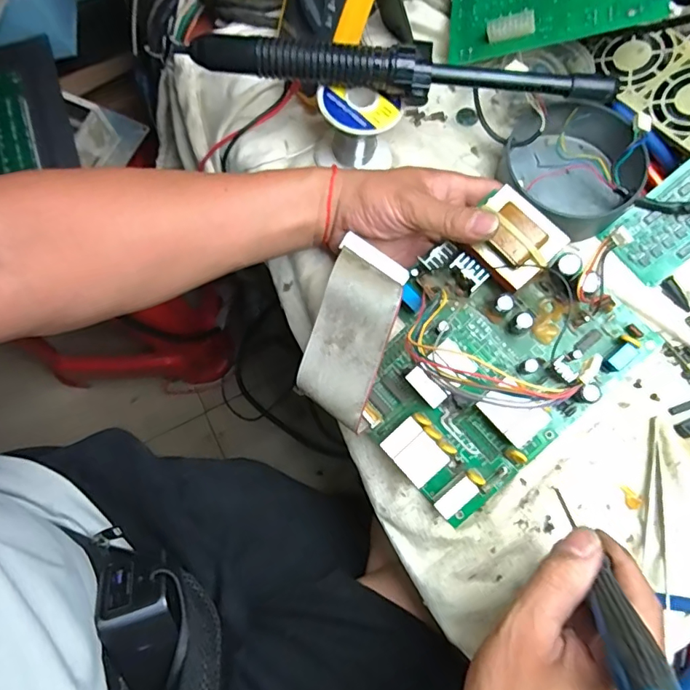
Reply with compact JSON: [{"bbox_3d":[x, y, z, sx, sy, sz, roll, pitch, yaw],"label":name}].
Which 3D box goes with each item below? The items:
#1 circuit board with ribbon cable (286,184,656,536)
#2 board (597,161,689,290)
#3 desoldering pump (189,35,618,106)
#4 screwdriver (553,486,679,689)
[{"bbox_3d":[0.080,-0.002,0.333,0.189,0.045,0.191,42,92,0],"label":"circuit board with ribbon cable"},{"bbox_3d":[0.261,-0.098,0.374,0.095,0.007,0.060,-42,85,21],"label":"board"},{"bbox_3d":[0.043,-0.198,0.344,0.299,0.027,0.028,6,75,2],"label":"desoldering pump"},{"bbox_3d":[0.131,0.120,0.251,0.018,0.168,0.017,2,102,11],"label":"screwdriver"}]

